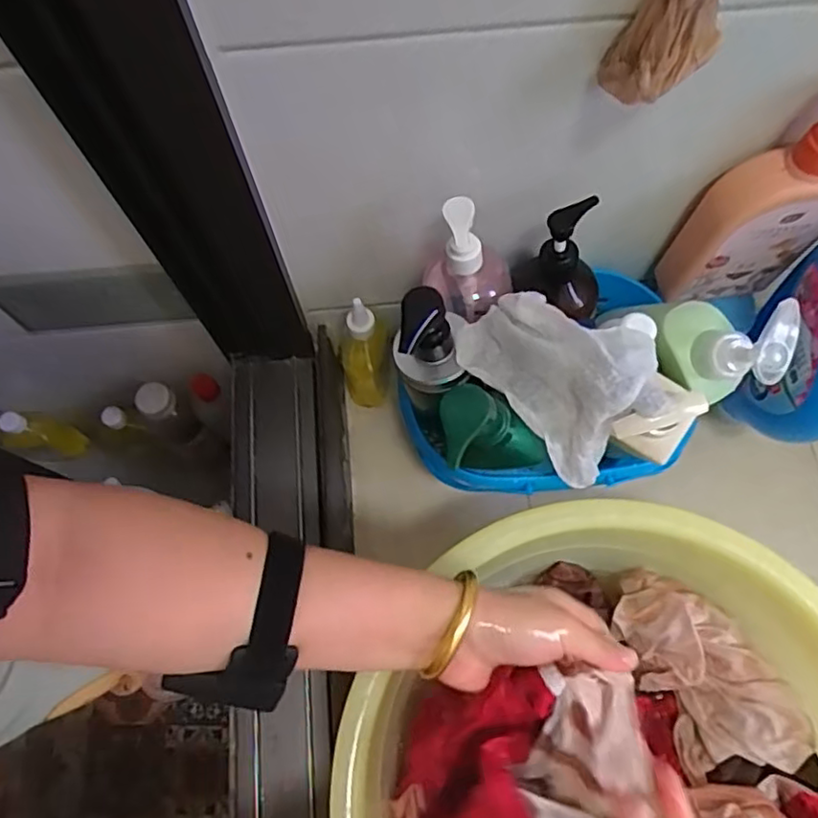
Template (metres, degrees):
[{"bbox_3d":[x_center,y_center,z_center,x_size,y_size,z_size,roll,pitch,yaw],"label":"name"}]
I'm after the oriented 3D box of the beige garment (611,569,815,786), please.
[{"bbox_3d":[0.227,0.199,0.495,0.091,0.043,0.153,-19,71,-6],"label":"beige garment"}]

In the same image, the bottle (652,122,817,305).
[{"bbox_3d":[0.279,-0.156,0.491,0.092,0.217,0.043,-7,70,-2],"label":"bottle"}]

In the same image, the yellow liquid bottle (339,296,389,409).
[{"bbox_3d":[-0.044,-0.059,0.618,0.048,0.152,0.068,-14,71,-4],"label":"yellow liquid bottle"}]

